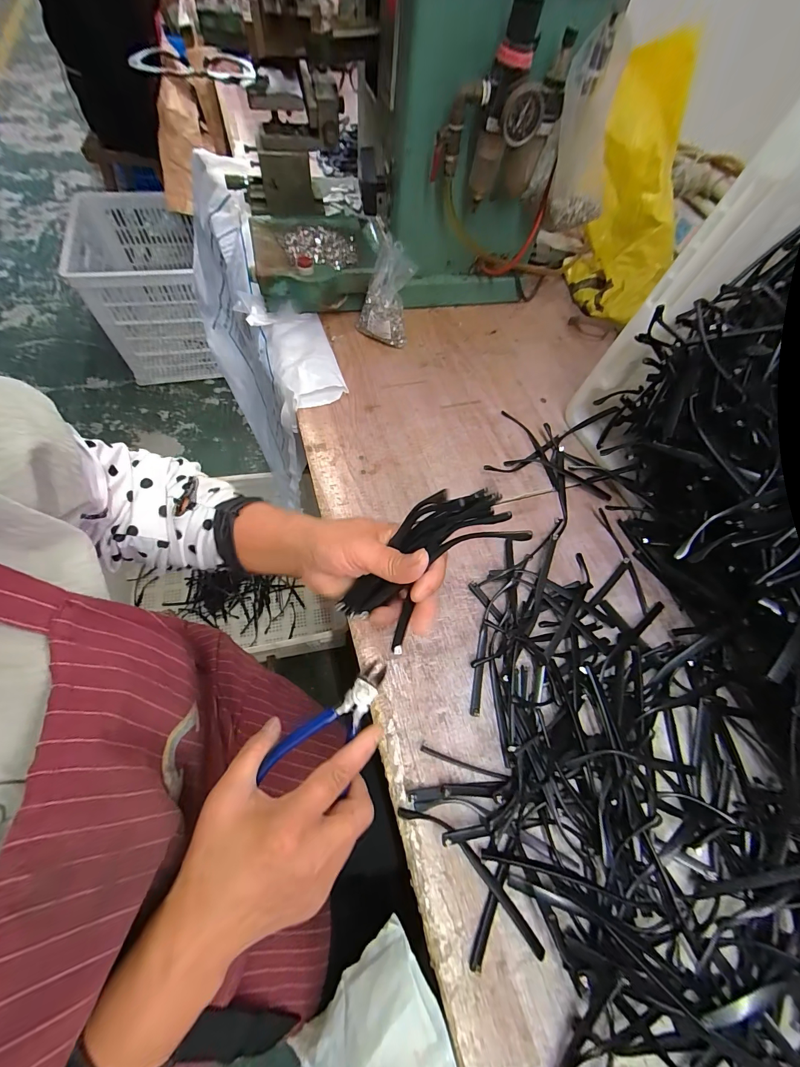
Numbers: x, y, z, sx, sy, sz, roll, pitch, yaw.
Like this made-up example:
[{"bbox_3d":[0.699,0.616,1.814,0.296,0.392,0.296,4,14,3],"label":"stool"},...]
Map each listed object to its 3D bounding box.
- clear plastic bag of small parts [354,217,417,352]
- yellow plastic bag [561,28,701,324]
[{"bbox_3d":[-0.021,-0.335,0.500,0.075,0.128,0.050,8,25,0],"label":"clear plastic bag of small parts"},{"bbox_3d":[0.361,-0.520,0.582,0.120,0.307,0.115,1,25,-3],"label":"yellow plastic bag"}]

